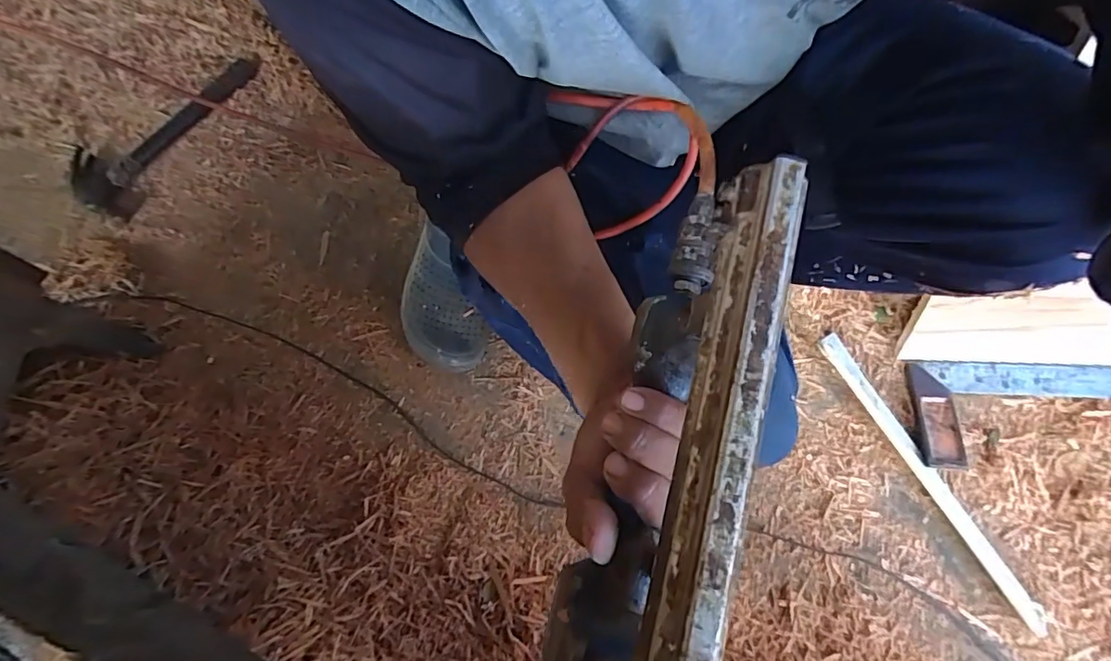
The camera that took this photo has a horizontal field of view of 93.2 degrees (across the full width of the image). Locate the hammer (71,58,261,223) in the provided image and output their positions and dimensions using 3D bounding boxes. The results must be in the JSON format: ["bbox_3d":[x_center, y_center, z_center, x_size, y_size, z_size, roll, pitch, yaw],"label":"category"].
[{"bbox_3d":[-0.552,-0.287,0.733,0.124,0.028,0.286,30,75,10],"label":"hammer"}]

